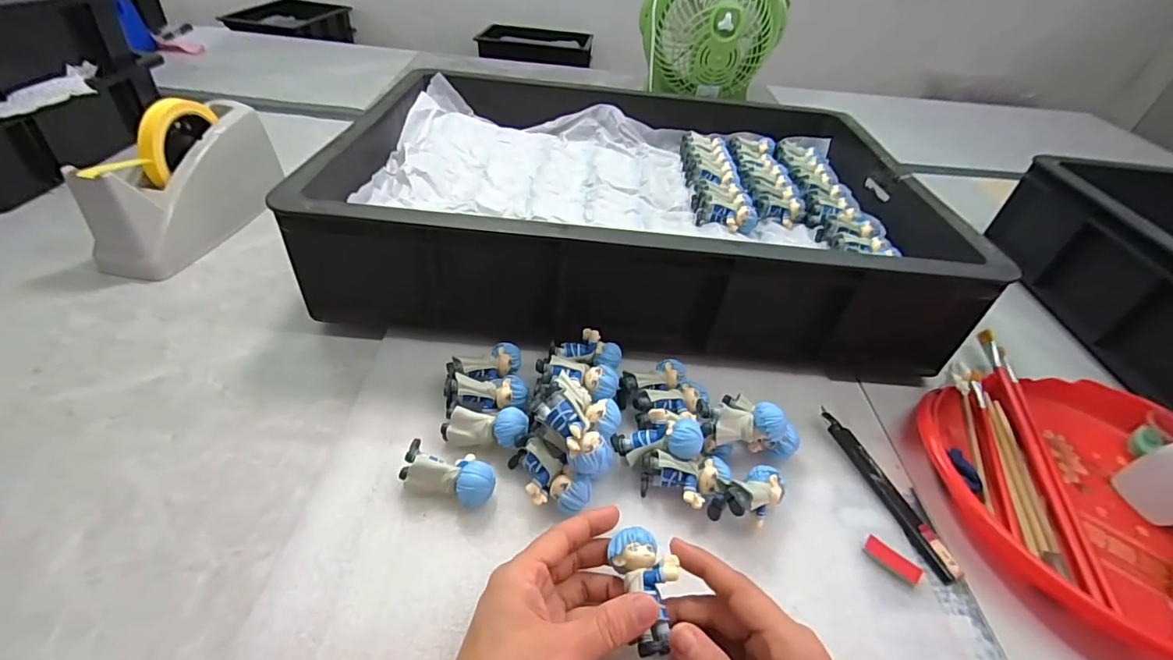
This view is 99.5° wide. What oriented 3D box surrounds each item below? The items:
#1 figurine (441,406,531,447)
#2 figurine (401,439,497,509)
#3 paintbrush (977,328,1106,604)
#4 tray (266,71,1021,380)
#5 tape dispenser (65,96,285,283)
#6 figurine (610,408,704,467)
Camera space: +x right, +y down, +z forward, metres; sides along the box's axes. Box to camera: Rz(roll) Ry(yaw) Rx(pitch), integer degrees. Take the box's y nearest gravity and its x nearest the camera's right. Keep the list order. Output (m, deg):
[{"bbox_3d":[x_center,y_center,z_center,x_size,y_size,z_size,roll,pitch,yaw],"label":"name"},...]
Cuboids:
[{"bbox_3d":[-0.073,0.072,0.360,0.062,0.027,0.024,-3,41,9],"label":"figurine"},{"bbox_3d":[-0.092,0.098,0.338,0.061,0.025,0.034,12,42,7],"label":"figurine"},{"bbox_3d":[0.366,0.089,0.407,0.013,0.017,0.256,13,42,8],"label":"paintbrush"},{"bbox_3d":[0.053,-0.154,0.566,0.571,0.125,0.411,5,42,-1],"label":"tray"},{"bbox_3d":[-0.417,-0.159,0.521,0.061,0.116,0.213,11,42,6],"label":"tape dispenser"},{"bbox_3d":[0.051,0.078,0.357,0.062,0.027,0.029,-10,39,16],"label":"figurine"}]

